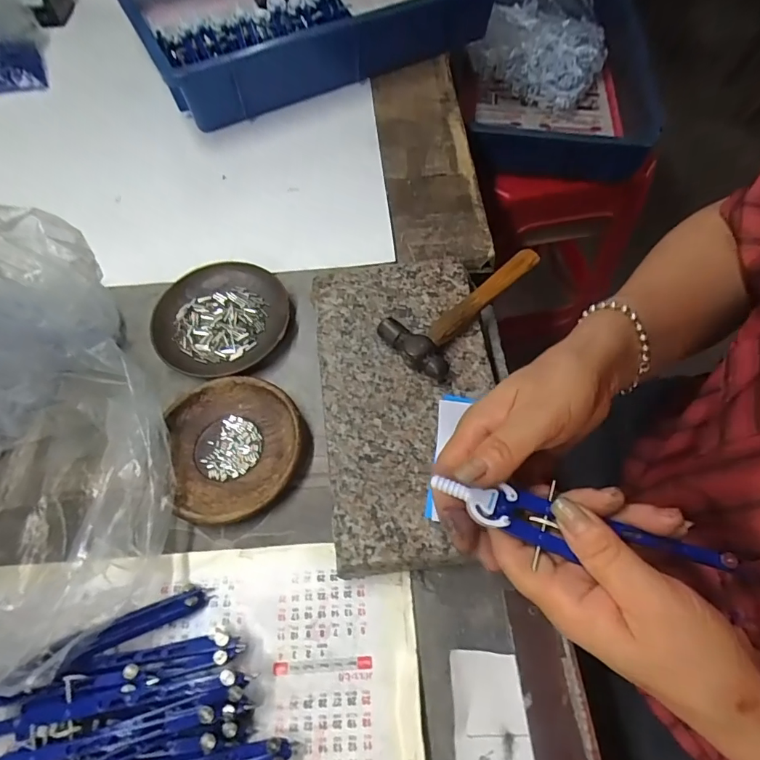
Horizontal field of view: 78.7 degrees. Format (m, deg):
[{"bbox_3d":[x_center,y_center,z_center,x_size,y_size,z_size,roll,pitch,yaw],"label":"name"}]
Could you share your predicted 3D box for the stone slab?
[{"bbox_3d":[0.021,0.013,0.364,0.129,0.027,0.249,-6,63,-1],"label":"stone slab"}]

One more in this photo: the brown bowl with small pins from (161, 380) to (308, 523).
[{"bbox_3d":[-0.109,0.050,0.355,0.097,0.016,0.108,-16,64,-6],"label":"brown bowl with small pins"}]

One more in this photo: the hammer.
[{"bbox_3d":[0.068,-0.066,0.379,0.062,0.021,0.149,39,69,19],"label":"hammer"}]

